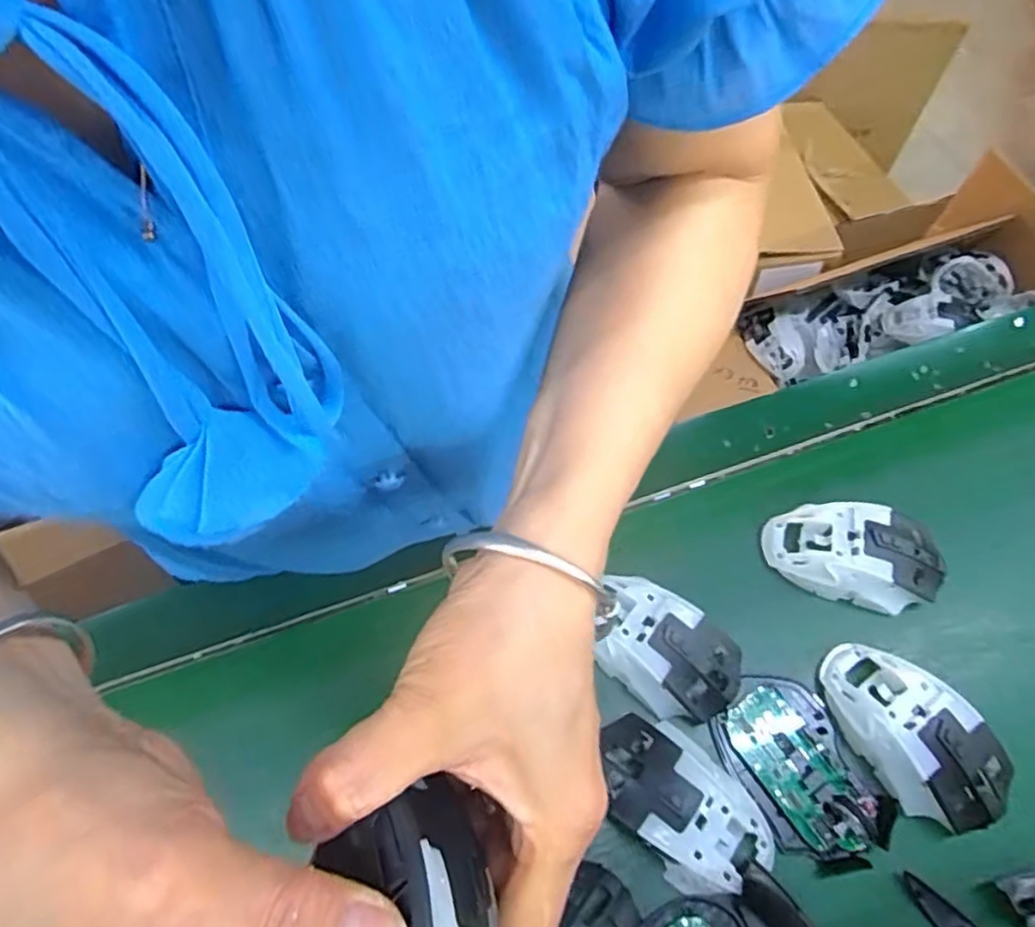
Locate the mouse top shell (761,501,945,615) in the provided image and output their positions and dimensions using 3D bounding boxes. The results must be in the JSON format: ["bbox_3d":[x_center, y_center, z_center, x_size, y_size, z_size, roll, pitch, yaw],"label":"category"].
[{"bbox_3d":[0.230,0.065,0.471,0.110,0.052,0.060,12,62,8],"label":"mouse top shell"}]

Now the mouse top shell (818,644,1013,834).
[{"bbox_3d":[0.240,0.160,0.410,0.063,0.034,0.113,-25,64,-12],"label":"mouse top shell"}]

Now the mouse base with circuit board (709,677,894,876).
[{"bbox_3d":[0.170,0.183,0.406,0.070,0.017,0.109,-23,64,-11],"label":"mouse base with circuit board"}]

